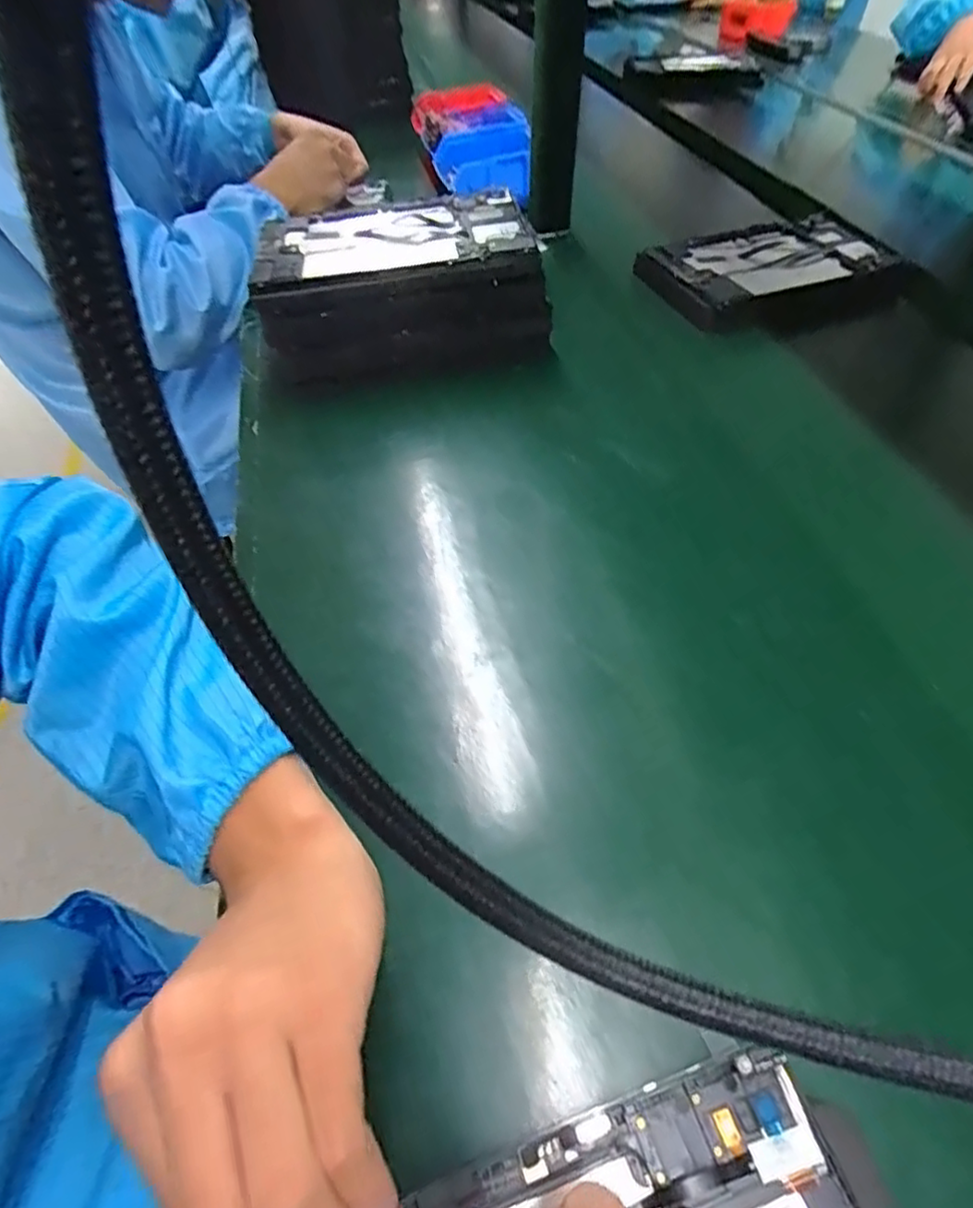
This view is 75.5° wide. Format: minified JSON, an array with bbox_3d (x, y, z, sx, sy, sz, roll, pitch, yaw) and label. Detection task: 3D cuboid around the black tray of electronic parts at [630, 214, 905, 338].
[{"bbox_3d":[0.307,-0.362,0.696,0.271,0.046,0.151,-14,51,-9],"label":"black tray of electronic parts"}]

